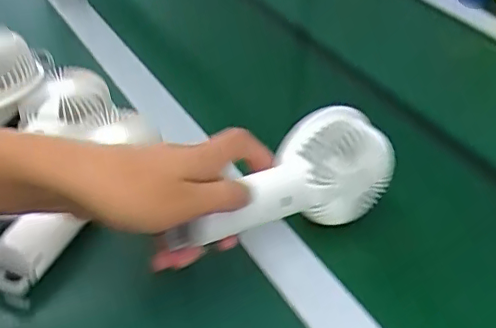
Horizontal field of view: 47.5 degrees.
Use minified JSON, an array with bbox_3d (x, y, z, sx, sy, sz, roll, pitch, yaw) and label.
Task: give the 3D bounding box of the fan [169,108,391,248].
[{"bbox_3d":[0.028,0.020,0.419,0.166,0.073,0.046,-24,47,-17],"label":"fan"}]

